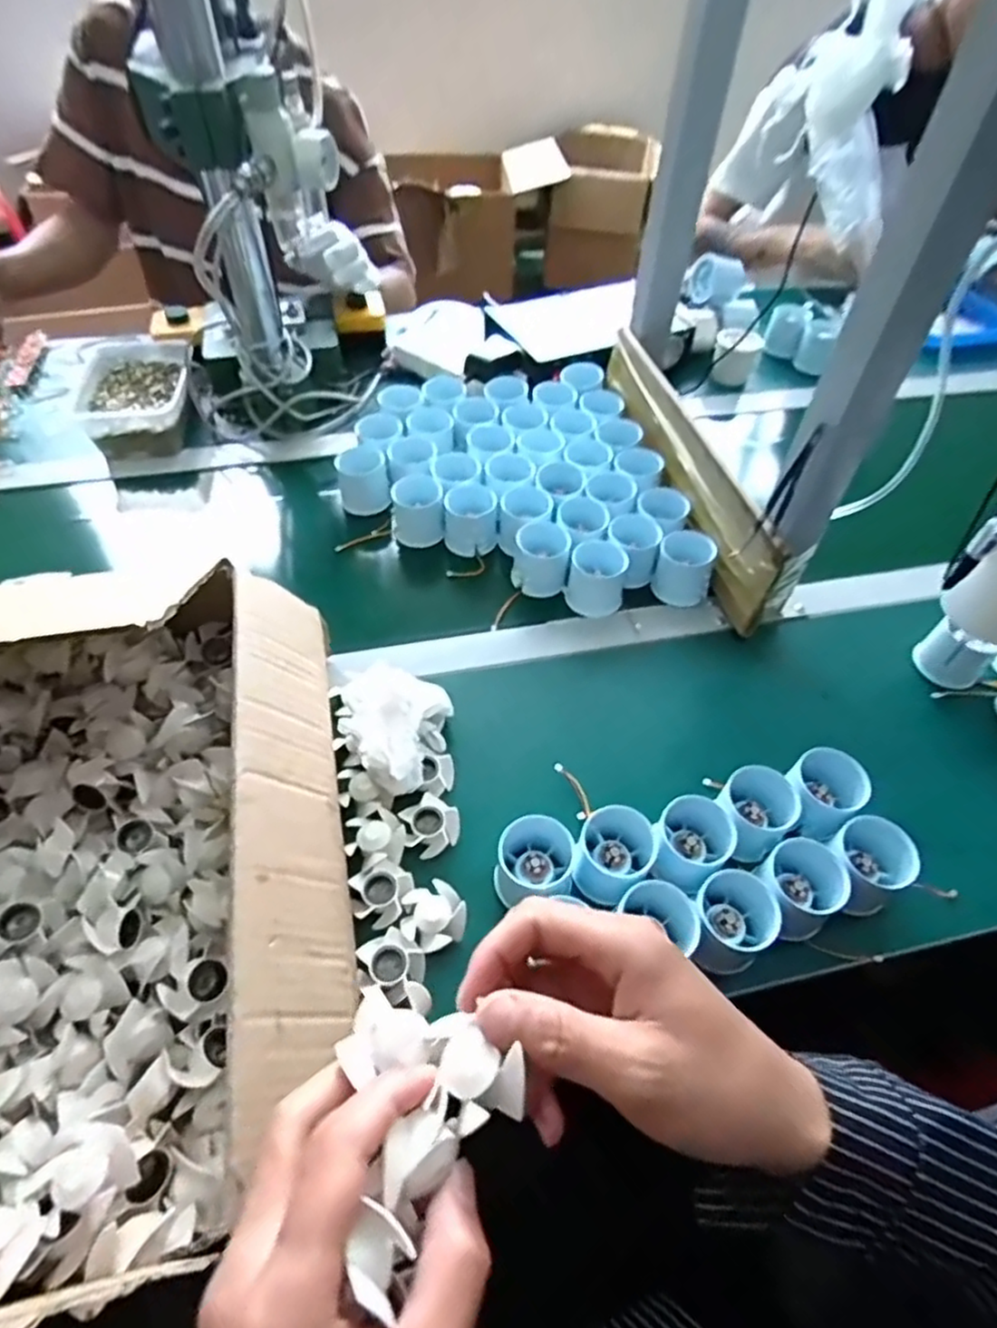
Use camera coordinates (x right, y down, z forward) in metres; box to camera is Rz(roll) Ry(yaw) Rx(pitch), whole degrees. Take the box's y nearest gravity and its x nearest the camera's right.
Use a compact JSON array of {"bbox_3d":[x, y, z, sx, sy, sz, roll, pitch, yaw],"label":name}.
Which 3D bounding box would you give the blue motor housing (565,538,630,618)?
[{"bbox_3d":[0.093,-0.081,0.640,0.052,0.046,0.053,12,52,7],"label":"blue motor housing"}]

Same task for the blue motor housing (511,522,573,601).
[{"bbox_3d":[0.042,-0.105,0.663,0.051,0.048,0.058,6,51,2],"label":"blue motor housing"}]

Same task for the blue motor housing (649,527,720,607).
[{"bbox_3d":[0.178,-0.092,0.649,0.053,0.051,0.052,17,52,11],"label":"blue motor housing"}]

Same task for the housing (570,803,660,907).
[{"bbox_3d":[0.081,0.131,0.479,0.058,0.047,0.058,-29,58,-24],"label":"housing"}]

